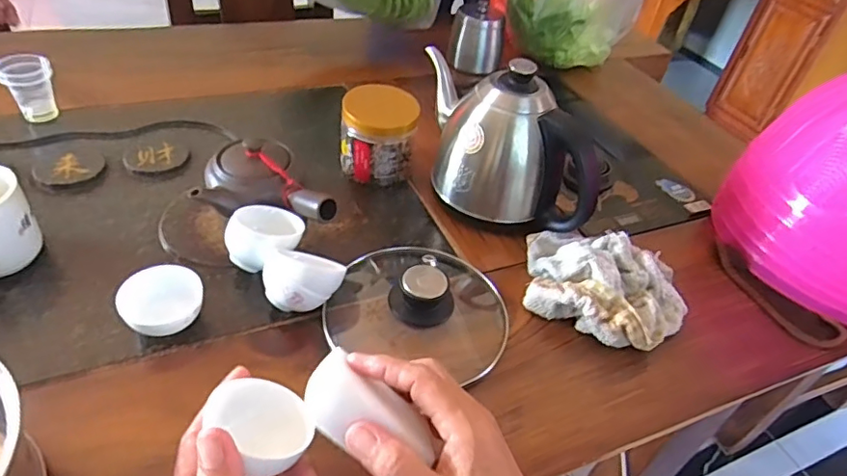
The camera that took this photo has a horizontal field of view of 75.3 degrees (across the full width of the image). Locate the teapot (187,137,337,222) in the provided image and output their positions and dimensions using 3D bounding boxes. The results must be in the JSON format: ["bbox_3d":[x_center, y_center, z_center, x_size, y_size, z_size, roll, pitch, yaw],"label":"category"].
[{"bbox_3d":[-0.148,-0.048,0.547,0.136,0.061,0.096,9,42,-1],"label":"teapot"}]

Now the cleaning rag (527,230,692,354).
[{"bbox_3d":[0.168,0.039,0.518,0.154,0.044,0.112,28,45,19],"label":"cleaning rag"}]

